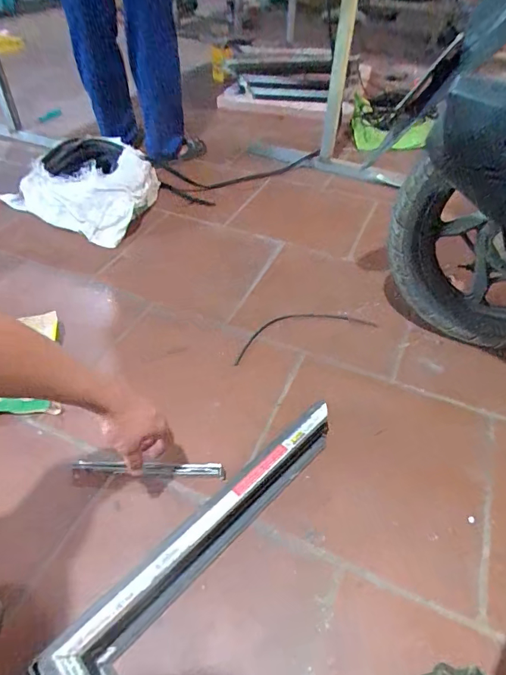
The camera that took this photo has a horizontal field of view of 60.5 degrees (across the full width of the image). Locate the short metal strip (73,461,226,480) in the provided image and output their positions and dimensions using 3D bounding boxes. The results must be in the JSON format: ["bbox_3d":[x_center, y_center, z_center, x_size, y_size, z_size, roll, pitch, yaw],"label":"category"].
[{"bbox_3d":[-0.177,0.226,0.743,0.255,0.028,0.019,3,43,-3],"label":"short metal strip"}]

